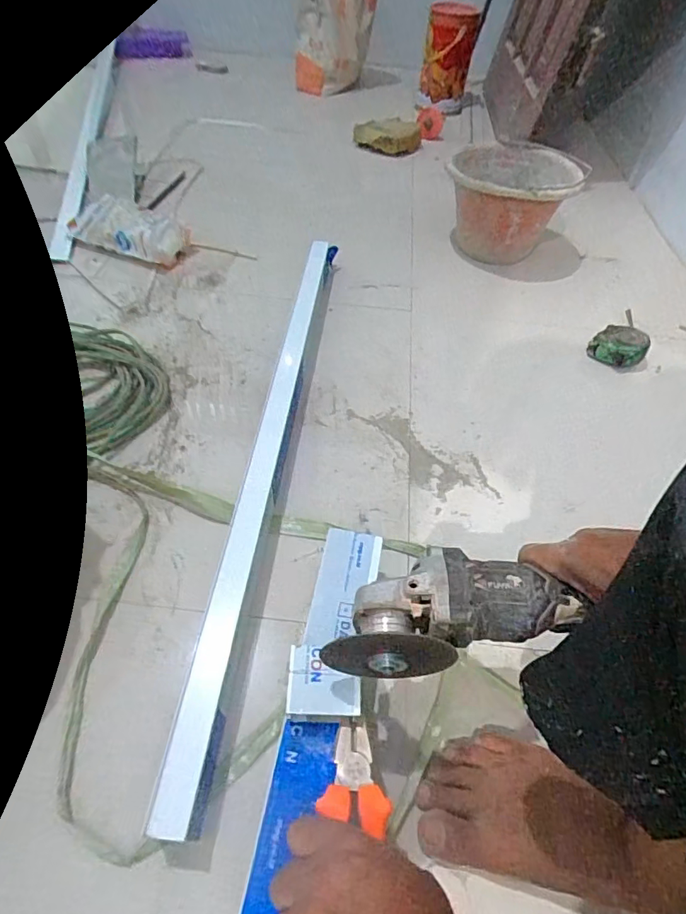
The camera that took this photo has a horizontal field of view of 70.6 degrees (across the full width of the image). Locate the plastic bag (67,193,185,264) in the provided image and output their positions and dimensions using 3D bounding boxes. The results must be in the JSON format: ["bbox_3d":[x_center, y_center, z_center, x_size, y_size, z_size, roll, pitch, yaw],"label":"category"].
[{"bbox_3d":[-0.424,-0.446,0.945,0.242,0.062,0.108,30,56,17],"label":"plastic bag"}]

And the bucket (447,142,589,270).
[{"bbox_3d":[0.335,-0.516,1.004,0.236,0.193,0.225,30,56,17],"label":"bucket"}]

